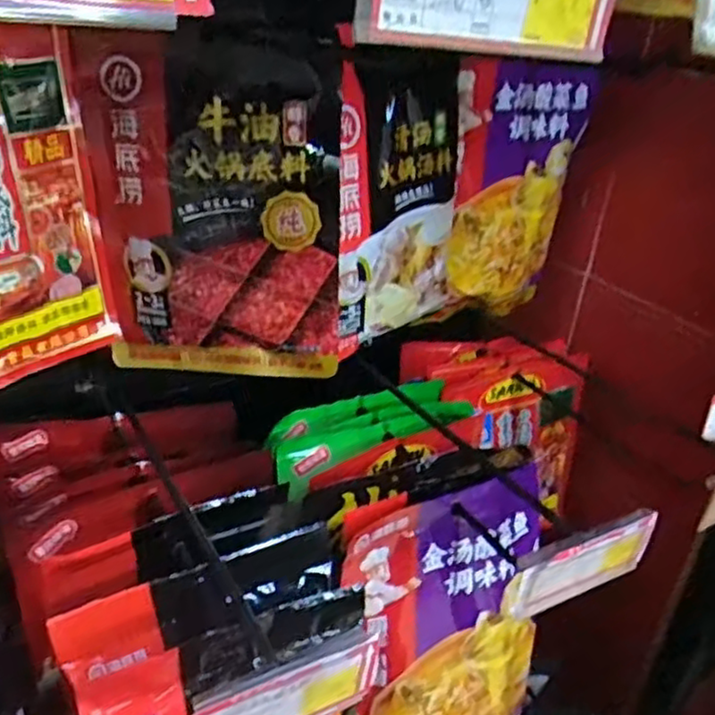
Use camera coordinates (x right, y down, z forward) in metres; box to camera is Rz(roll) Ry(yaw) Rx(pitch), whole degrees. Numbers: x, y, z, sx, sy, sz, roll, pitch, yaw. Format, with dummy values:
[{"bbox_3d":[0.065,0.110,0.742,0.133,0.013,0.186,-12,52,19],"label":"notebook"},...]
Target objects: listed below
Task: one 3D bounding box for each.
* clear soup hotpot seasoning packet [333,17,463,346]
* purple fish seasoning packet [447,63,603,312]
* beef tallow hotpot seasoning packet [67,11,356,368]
[{"bbox_3d":[0.035,-0.122,0.536,0.029,0.206,0.136,29,35,36],"label":"clear soup hotpot seasoning packet"},{"bbox_3d":[0.139,-0.146,0.640,0.154,0.223,0.025,-15,35,-34],"label":"purple fish seasoning packet"},{"bbox_3d":[-0.087,-0.094,0.445,0.167,0.207,0.019,9,28,4],"label":"beef tallow hotpot seasoning packet"}]

